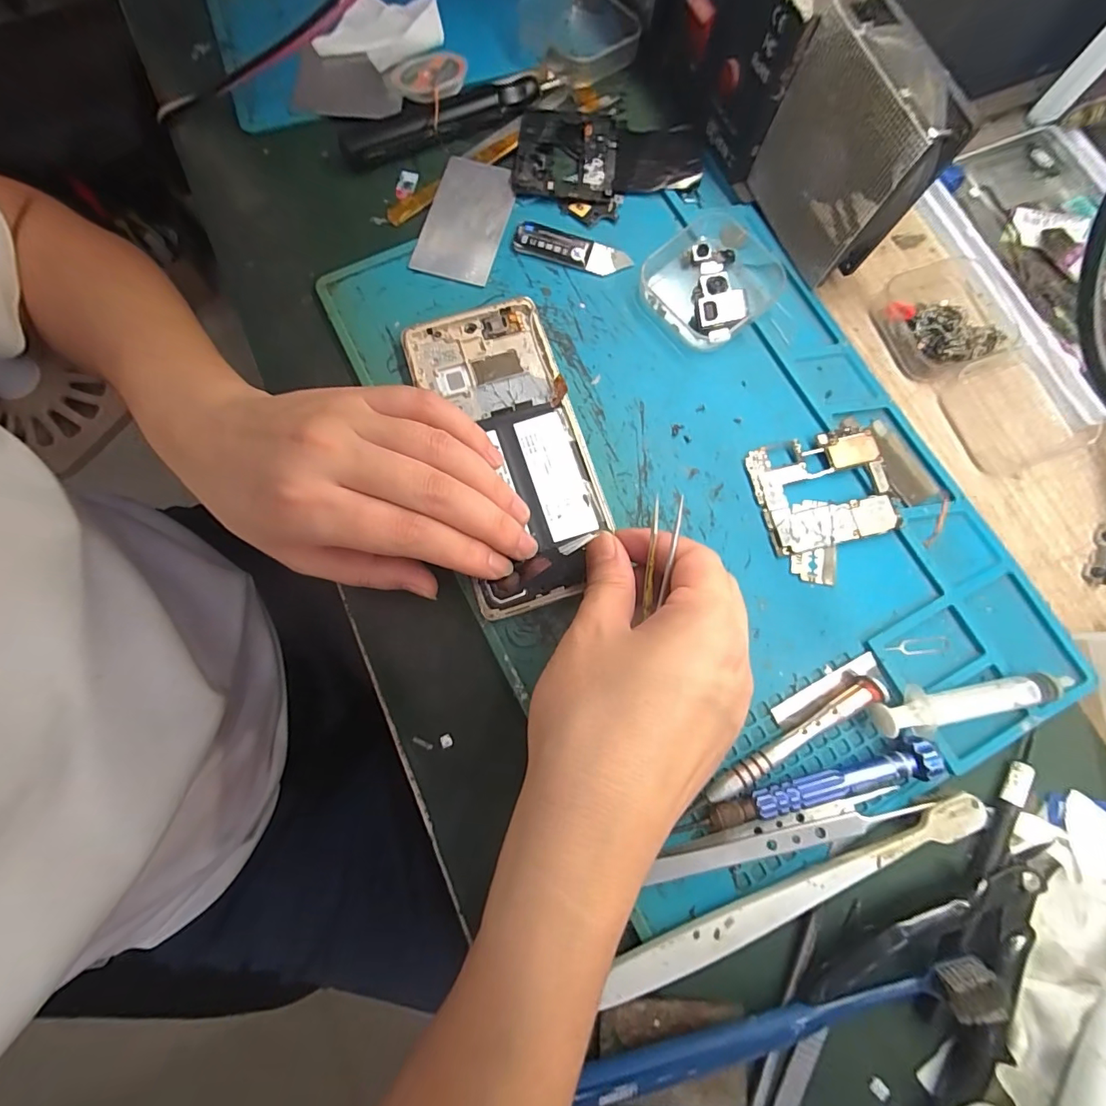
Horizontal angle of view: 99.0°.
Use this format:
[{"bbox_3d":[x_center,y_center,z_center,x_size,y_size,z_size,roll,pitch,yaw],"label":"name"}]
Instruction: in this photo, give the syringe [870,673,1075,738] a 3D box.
[{"bbox_3d":[0.189,0.067,0.218,0.088,0.013,0.019,-13,78,-4],"label":"syringe"}]

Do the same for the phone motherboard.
[{"bbox_3d":[0.139,-0.032,0.243,0.064,0.006,0.057,-12,78,-3],"label":"phone motherboard"}]

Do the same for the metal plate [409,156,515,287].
[{"bbox_3d":[-0.050,-0.193,0.274,0.046,0.004,0.080,16,78,2],"label":"metal plate"}]

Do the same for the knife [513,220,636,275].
[{"bbox_3d":[0.011,-0.174,0.269,0.065,0.006,0.019,16,78,2],"label":"knife"}]

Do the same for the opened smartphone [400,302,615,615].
[{"bbox_3d":[-0.021,-0.053,0.241,0.072,0.009,0.160,-16,77,-4],"label":"opened smartphone"}]

